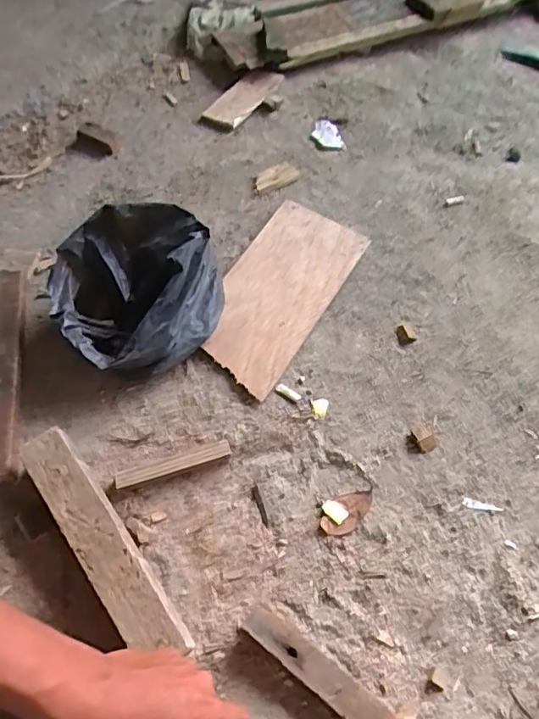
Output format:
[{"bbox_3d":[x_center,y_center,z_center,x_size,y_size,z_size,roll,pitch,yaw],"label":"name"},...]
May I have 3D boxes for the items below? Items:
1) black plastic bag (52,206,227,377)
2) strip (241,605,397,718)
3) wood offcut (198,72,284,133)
[{"bbox_3d":[-0.146,-0.075,0.611,0.184,0.105,0.178,-12,58,-12],"label":"black plastic bag"},{"bbox_3d":[0.087,0.299,0.436,0.258,0.023,0.029,34,60,18],"label":"strip"},{"bbox_3d":[-0.048,-0.452,0.924,0.067,0.019,0.180,28,59,14],"label":"wood offcut"}]

